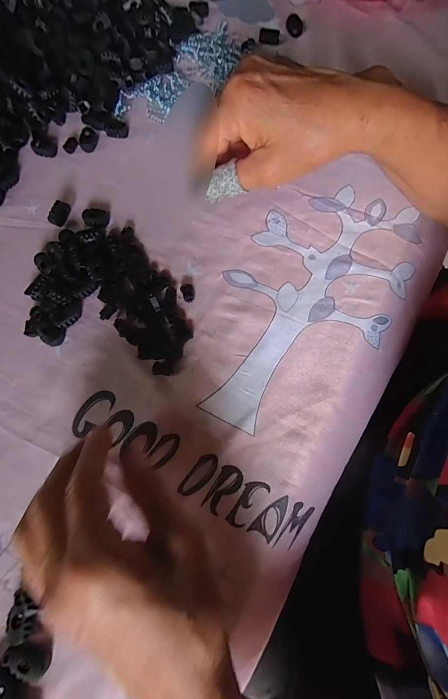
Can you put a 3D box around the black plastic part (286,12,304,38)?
[{"bbox_3d":[0.079,-0.361,0.356,0.019,0.008,0.021,2,75,1],"label":"black plastic part"}]

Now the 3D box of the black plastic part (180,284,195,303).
[{"bbox_3d":[-0.031,-0.048,0.272,0.010,0.007,0.016,-14,75,-3],"label":"black plastic part"}]

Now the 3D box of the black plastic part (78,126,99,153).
[{"bbox_3d":[-0.136,-0.210,0.319,0.016,0.007,0.024,1,75,1],"label":"black plastic part"}]

